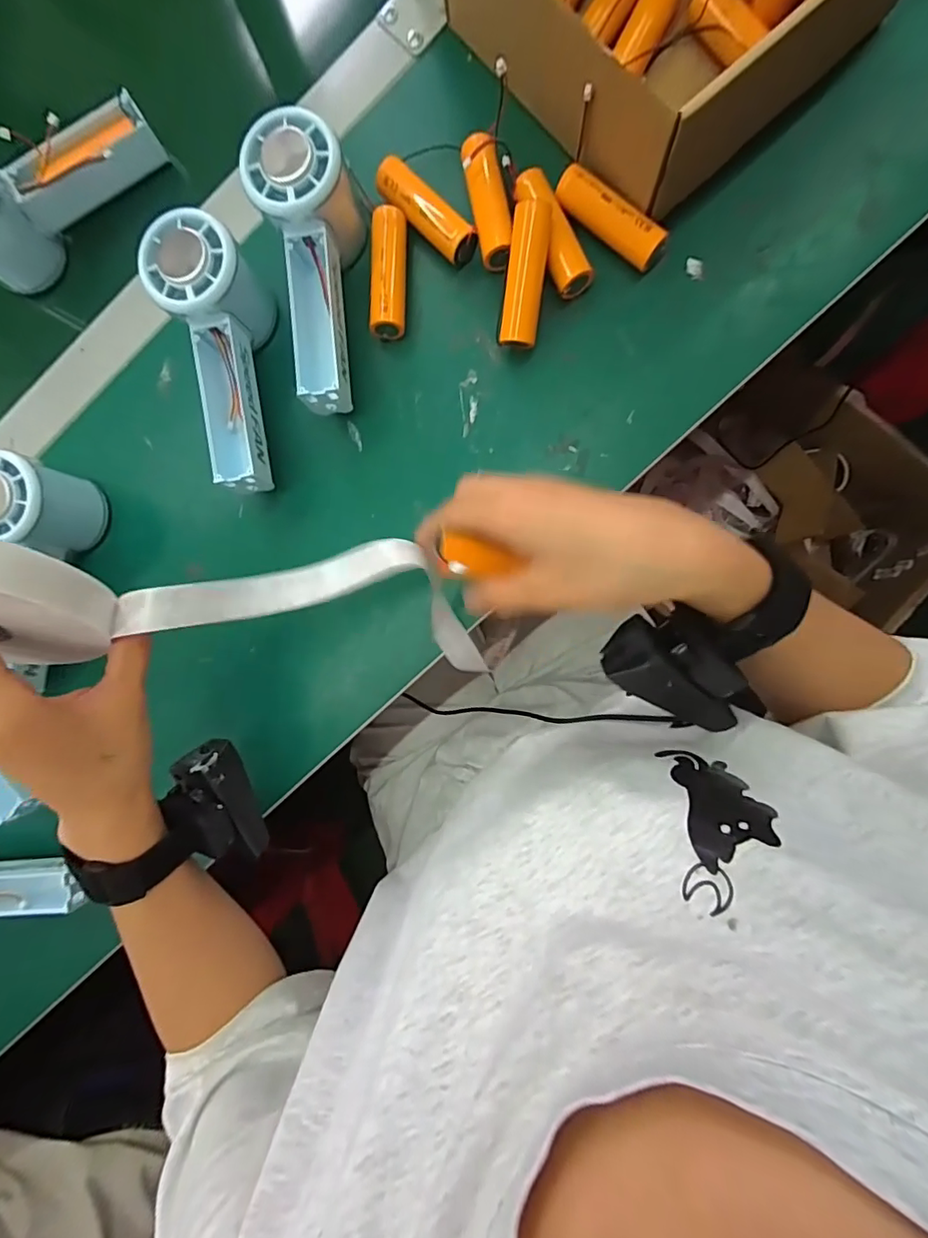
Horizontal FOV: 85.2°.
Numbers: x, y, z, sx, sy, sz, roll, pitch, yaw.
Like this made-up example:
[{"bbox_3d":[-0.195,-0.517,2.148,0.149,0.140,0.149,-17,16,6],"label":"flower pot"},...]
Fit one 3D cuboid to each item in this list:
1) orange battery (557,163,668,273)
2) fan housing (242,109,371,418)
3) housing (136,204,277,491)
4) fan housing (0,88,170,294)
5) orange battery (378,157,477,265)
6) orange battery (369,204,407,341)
[{"bbox_3d":[0.087,-0.240,0.306,0.071,0.023,0.021,38,94,4],"label":"orange battery"},{"bbox_3d":[-0.083,-0.207,0.306,0.056,0.062,0.148,-12,89,6],"label":"fan housing"},{"bbox_3d":[-0.144,-0.157,0.314,0.051,0.060,0.151,-12,89,6],"label":"housing"},{"bbox_3d":[-0.274,-0.290,0.330,0.144,0.060,0.047,-37,87,5],"label":"fan housing"},{"bbox_3d":[-0.024,-0.254,0.319,0.070,0.024,0.023,45,94,4],"label":"orange battery"},{"bbox_3d":[-0.047,-0.220,0.324,0.021,0.021,0.075,1,90,6],"label":"orange battery"}]

